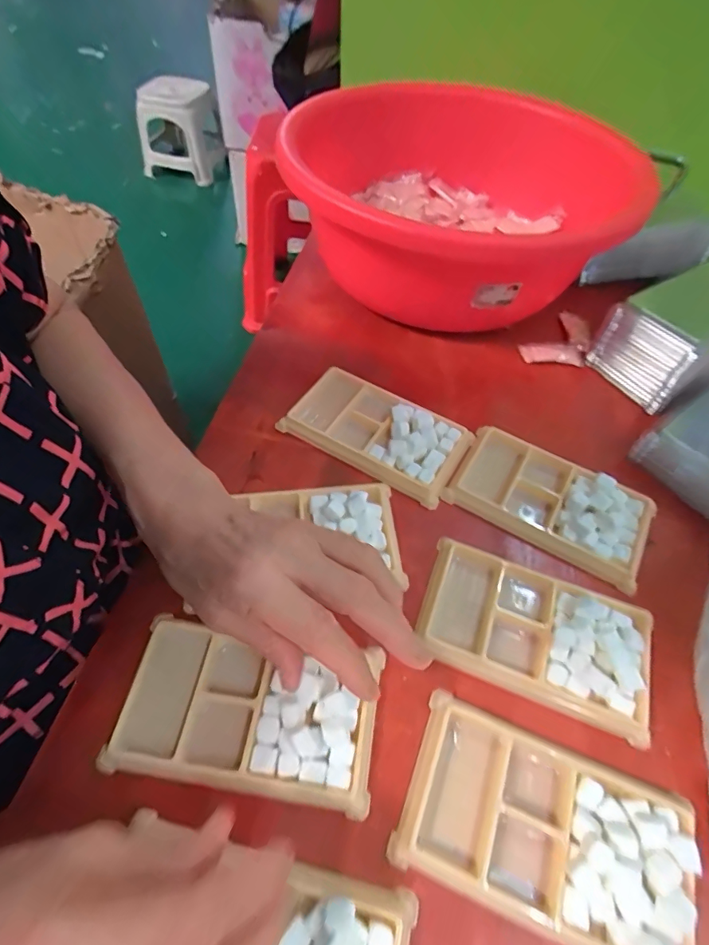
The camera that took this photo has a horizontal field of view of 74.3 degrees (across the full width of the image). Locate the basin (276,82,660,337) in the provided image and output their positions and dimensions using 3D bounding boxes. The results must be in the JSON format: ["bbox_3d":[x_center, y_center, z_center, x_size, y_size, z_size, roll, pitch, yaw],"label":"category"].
[{"bbox_3d":[0.086,-0.234,0.442,0.283,0.134,0.283,0,55,0],"label":"basin"}]

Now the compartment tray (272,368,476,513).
[{"bbox_3d":[0.017,-0.034,0.366,0.134,0.019,0.073,27,59,17],"label":"compartment tray"}]

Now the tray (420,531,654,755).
[{"bbox_3d":[0.107,0.092,0.278,0.130,0.017,0.073,20,57,13],"label":"tray"}]

